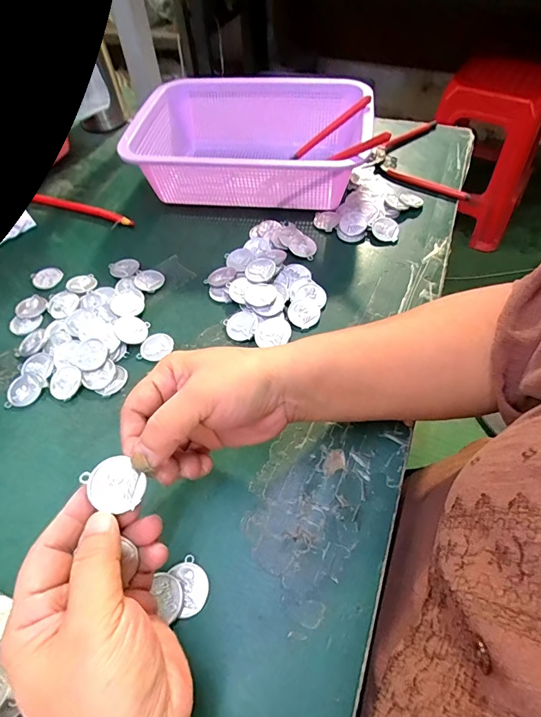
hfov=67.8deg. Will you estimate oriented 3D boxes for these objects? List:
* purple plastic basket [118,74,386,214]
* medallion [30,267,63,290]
[{"bbox_3d":[-0.015,-0.249,0.473,0.251,0.078,0.182,6,56,7],"label":"purple plastic basket"},{"bbox_3d":[-0.233,-0.085,0.421,0.030,0.004,0.027,-26,58,-14],"label":"medallion"}]

